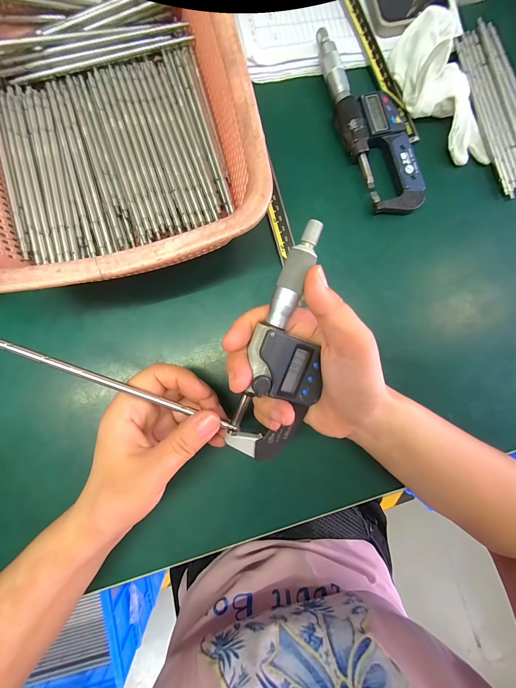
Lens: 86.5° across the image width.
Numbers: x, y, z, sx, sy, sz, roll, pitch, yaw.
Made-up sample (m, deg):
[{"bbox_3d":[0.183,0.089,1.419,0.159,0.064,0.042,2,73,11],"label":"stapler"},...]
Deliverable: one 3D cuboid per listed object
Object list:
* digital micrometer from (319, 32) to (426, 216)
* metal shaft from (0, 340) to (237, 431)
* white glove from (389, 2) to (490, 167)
[{"bbox_3d":[0.105,-0.204,0.253,0.061,0.018,0.171,-14,87,-4],"label":"digital micrometer"},{"bbox_3d":[-0.091,0.027,0.177,0.163,0.005,0.004,22,85,-5],"label":"metal shaft"},{"bbox_3d":[0.171,-0.234,0.249,0.063,0.022,0.135,-20,87,-5],"label":"white glove"}]

